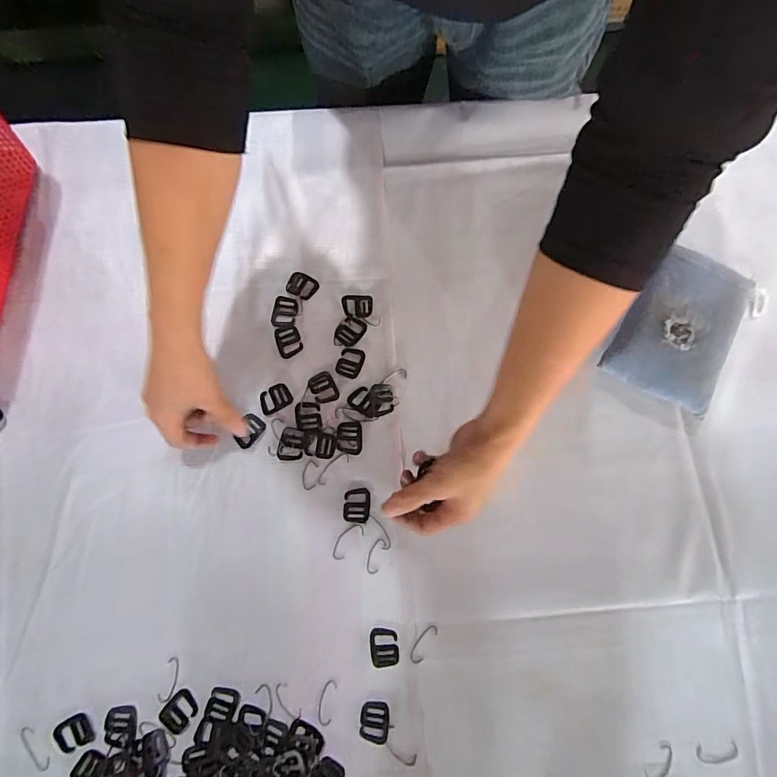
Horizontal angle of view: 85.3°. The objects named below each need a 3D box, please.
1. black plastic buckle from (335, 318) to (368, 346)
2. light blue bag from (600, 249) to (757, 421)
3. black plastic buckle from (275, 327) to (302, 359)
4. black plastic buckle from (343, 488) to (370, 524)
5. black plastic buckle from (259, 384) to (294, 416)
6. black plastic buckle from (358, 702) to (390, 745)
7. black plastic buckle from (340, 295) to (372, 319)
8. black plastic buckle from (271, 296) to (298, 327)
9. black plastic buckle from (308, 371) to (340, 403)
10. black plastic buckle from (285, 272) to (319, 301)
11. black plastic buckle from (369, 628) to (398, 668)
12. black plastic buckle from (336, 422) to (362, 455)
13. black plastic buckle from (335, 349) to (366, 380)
[{"bbox_3d":[-0.041,-0.061,0.453,0.028,0.004,0.031,29,80,5],"label":"black plastic buckle"},{"bbox_3d":[0.300,-0.067,0.443,0.112,0.036,0.158,25,79,4],"label":"light blue bag"},{"bbox_3d":[-0.107,-0.050,0.449,0.026,0.004,0.033,-20,80,-5],"label":"black plastic buckle"},{"bbox_3d":[-0.032,0.116,0.418,0.027,0.004,0.033,2,78,-1],"label":"black plastic buckle"},{"bbox_3d":[-0.119,0.011,0.438,0.033,0.004,0.026,-28,80,-6],"label":"black plastic buckle"},{"bbox_3d":[-0.013,0.305,0.383,0.026,0.004,0.033,5,78,0],"label":"black plastic buckle"},{"bbox_3d":[-0.034,-0.090,0.458,0.033,0.004,0.025,2,78,-1],"label":"black plastic buckle"},{"bbox_3d":[-0.113,-0.084,0.456,0.026,0.004,0.034,5,78,0],"label":"black plastic buckle"},{"bbox_3d":[-0.068,0.000,0.439,0.026,0.004,0.033,-28,80,-6],"label":"black plastic buckle"},{"bbox_3d":[-0.095,-0.113,0.462,0.035,0.004,0.027,24,79,4],"label":"black plastic buckle"},{"bbox_3d":[-0.004,0.244,0.396,0.026,0.004,0.033,-5,79,-2],"label":"black plastic buckle"},{"bbox_3d":[-0.040,0.051,0.432,0.026,0.004,0.034,2,78,-1],"label":"black plastic buckle"},{"bbox_3d":[-0.041,-0.027,0.448,0.027,0.004,0.033,17,79,2],"label":"black plastic buckle"}]

